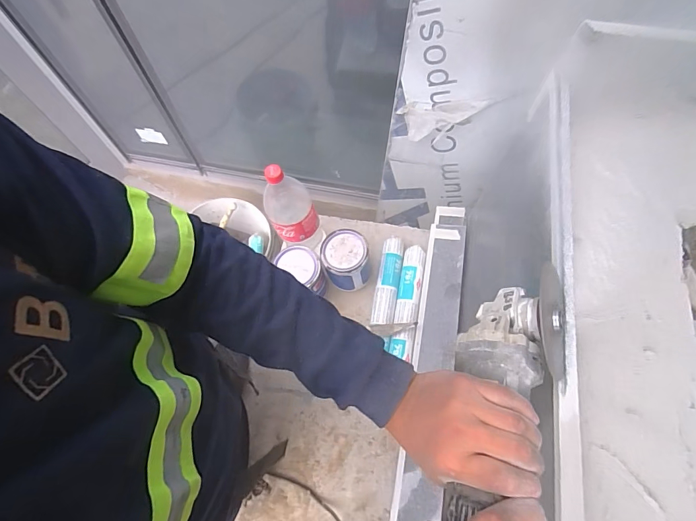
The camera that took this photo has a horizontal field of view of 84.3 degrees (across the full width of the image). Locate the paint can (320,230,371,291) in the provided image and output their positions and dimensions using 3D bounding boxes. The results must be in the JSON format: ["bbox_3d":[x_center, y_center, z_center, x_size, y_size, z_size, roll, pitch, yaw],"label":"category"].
[{"bbox_3d":[-0.004,0.001,0.832,0.100,0.108,0.094,0,67,0],"label":"paint can"}]

